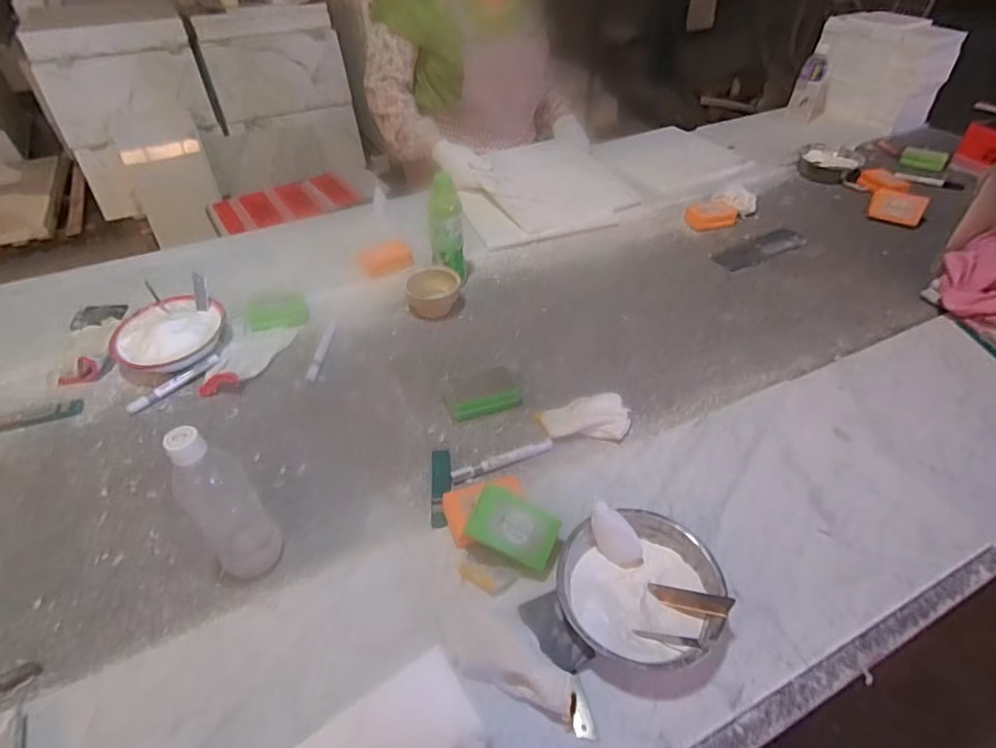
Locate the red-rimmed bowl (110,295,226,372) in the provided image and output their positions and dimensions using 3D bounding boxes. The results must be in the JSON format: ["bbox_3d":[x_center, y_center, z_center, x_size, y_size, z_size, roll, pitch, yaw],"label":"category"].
[{"bbox_3d":[-0.525,-0.066,0.877,0.167,0.051,0.144,-24,49,-20],"label":"red-rimmed bowl"}]

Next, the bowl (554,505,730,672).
[{"bbox_3d":[0.145,0.225,0.571,0.159,0.051,0.148,-1,45,1],"label":"bowl"}]

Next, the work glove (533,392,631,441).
[{"bbox_3d":[0.120,0.061,0.762,0.123,0.027,0.067,1,45,3],"label":"work glove"}]

